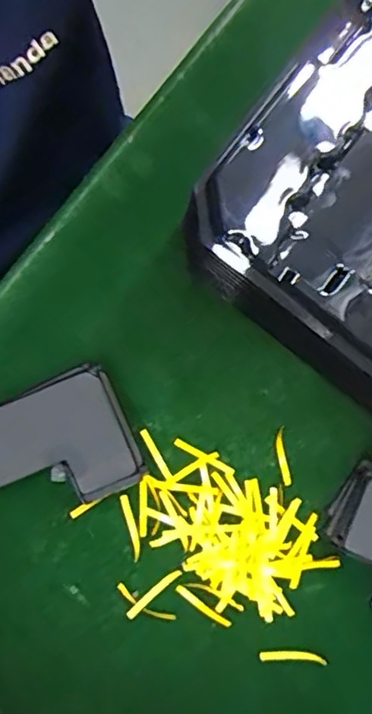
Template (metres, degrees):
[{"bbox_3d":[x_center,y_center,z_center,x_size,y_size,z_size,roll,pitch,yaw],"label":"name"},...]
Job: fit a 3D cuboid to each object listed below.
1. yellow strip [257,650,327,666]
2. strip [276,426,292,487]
[{"bbox_3d":[0.054,0.151,0.292,0.033,0.004,0.006,4,86,-3],"label":"yellow strip"},{"bbox_3d":[0.050,0.052,0.300,0.005,0.004,0.029,-9,86,-4],"label":"strip"}]

